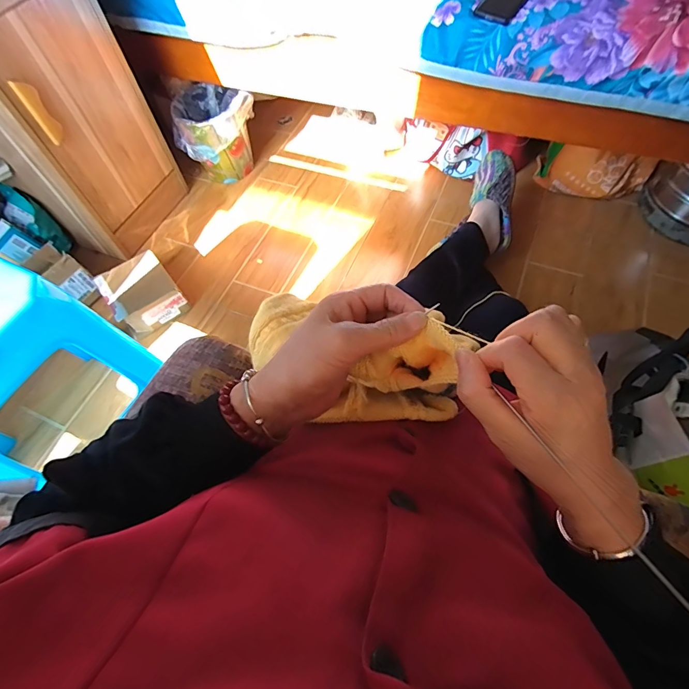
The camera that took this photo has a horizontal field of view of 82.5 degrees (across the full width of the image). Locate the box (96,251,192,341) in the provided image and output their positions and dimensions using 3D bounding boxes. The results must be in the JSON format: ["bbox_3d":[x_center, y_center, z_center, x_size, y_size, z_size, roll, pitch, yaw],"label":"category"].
[{"bbox_3d":[-0.552,-0.135,1.078,0.172,0.104,0.180,-34,64,-14],"label":"box"}]

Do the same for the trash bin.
[{"bbox_3d":[-0.418,-0.703,1.320,0.256,0.223,0.246,-8,61,0],"label":"trash bin"}]

